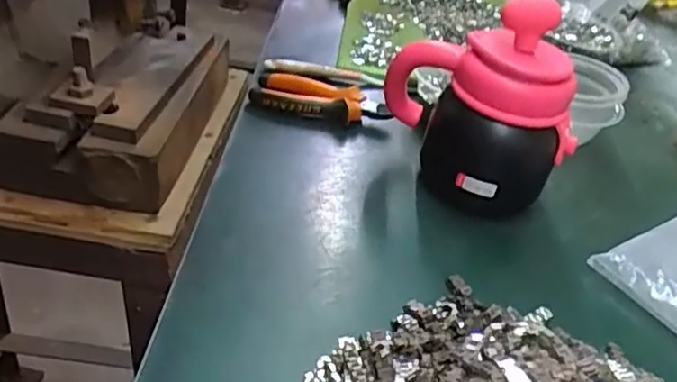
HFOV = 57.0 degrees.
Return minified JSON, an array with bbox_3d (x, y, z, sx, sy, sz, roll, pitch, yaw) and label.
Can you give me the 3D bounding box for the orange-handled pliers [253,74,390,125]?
[{"bbox_3d":[-0.021,-0.099,0.681,0.141,0.035,0.062,4,37,-8],"label":"orange-handled pliers"}]

